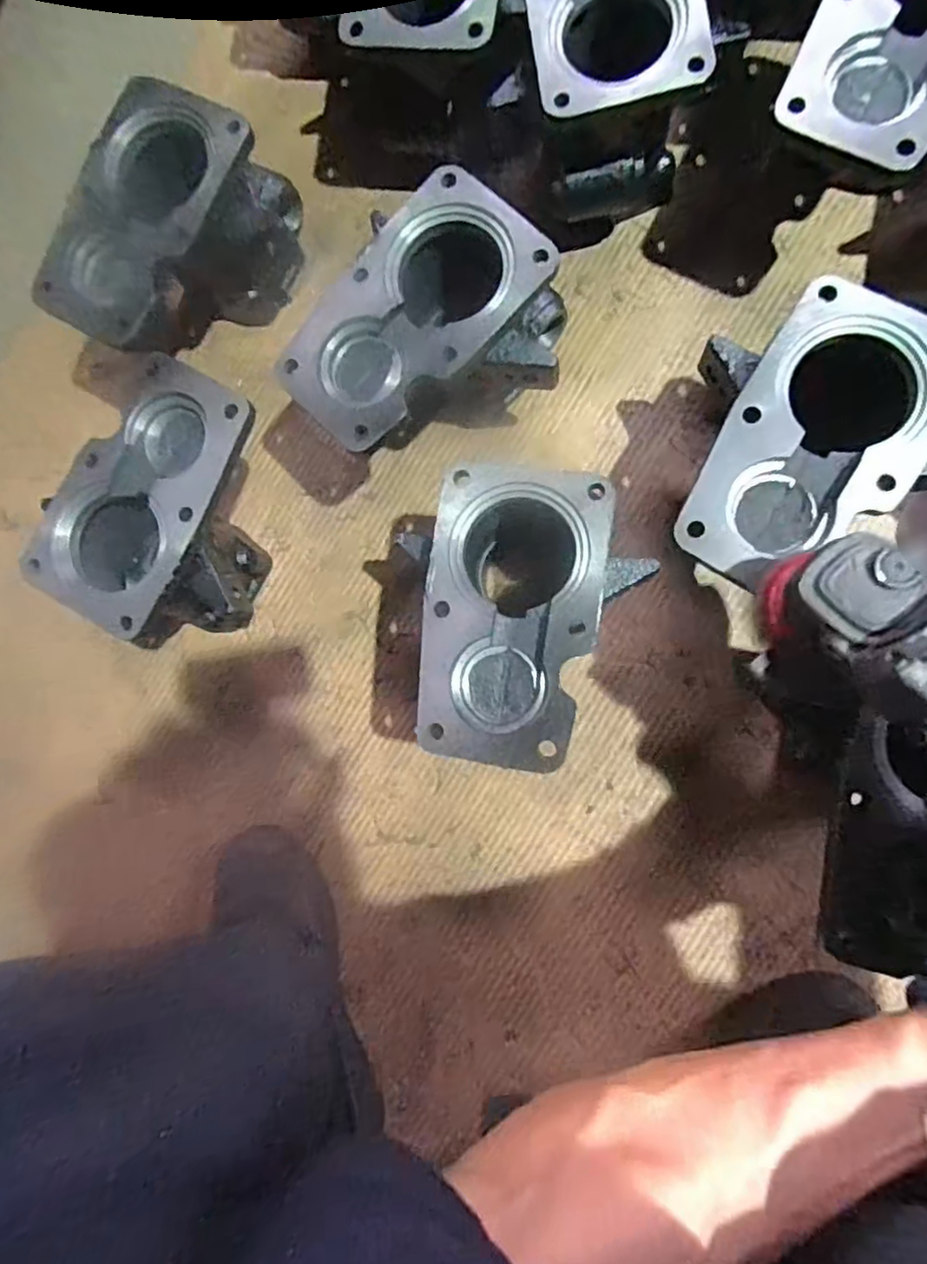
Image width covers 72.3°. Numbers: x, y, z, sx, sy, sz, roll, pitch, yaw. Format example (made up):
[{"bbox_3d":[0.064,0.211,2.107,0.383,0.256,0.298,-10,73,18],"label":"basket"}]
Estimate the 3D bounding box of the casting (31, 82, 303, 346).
[{"bbox_3d":[-0.226,-0.302,0.520,0.102,0.135,0.183,27,90,10],"label":"casting"}]

